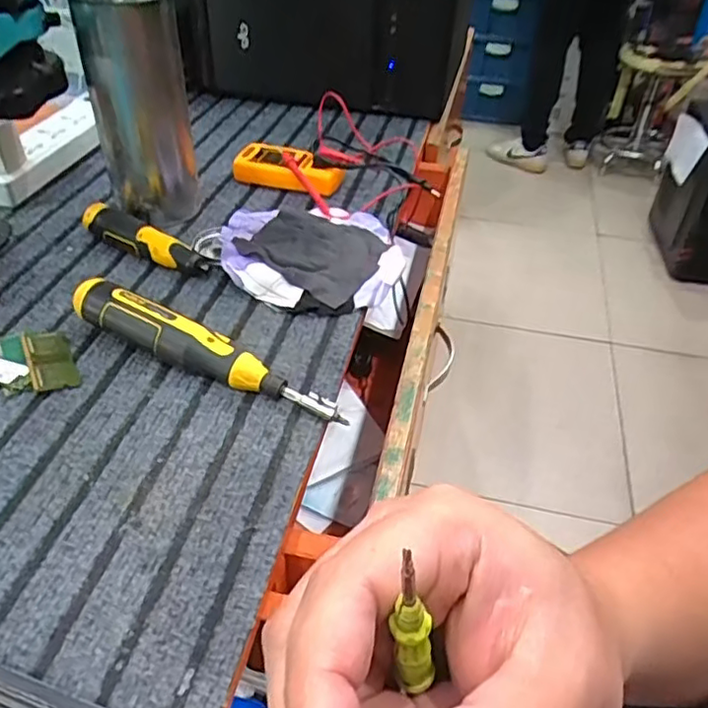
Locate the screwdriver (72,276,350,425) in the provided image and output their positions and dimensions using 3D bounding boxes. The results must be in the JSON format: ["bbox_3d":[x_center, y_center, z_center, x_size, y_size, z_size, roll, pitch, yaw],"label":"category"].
[{"bbox_3d":[-0.108,-0.003,0.448,0.216,0.043,0.031,18,43,18],"label":"screwdriver"}]

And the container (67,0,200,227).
[{"bbox_3d":[-0.194,-0.221,0.574,0.083,0.197,0.073,-10,42,-14],"label":"container"}]

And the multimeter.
[{"bbox_3d":[-0.075,-0.202,0.690,0.133,0.033,0.055,20,44,20],"label":"multimeter"}]

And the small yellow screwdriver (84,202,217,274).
[{"bbox_3d":[-0.187,-0.101,0.567,0.140,0.030,0.026,20,44,20],"label":"small yellow screwdriver"}]

